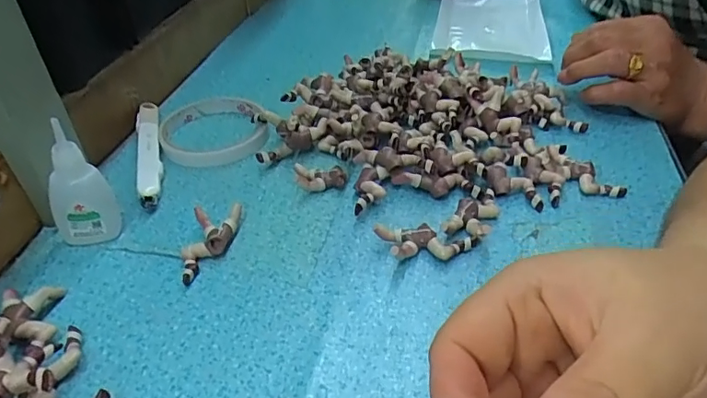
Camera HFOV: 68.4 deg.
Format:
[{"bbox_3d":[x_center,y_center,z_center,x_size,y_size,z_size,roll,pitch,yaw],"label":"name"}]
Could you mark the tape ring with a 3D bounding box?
[{"bbox_3d":[-0.111,-0.057,0.417,0.080,0.012,0.091,-9,40,-10],"label":"tape ring"}]

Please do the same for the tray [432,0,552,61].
[{"bbox_3d":[0.157,-0.200,0.596,0.121,0.023,0.203,6,40,9],"label":"tray"}]

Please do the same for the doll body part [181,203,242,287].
[{"bbox_3d":[-0.086,0.026,0.311,0.027,0.015,0.055,2,39,4],"label":"doll body part"}]

